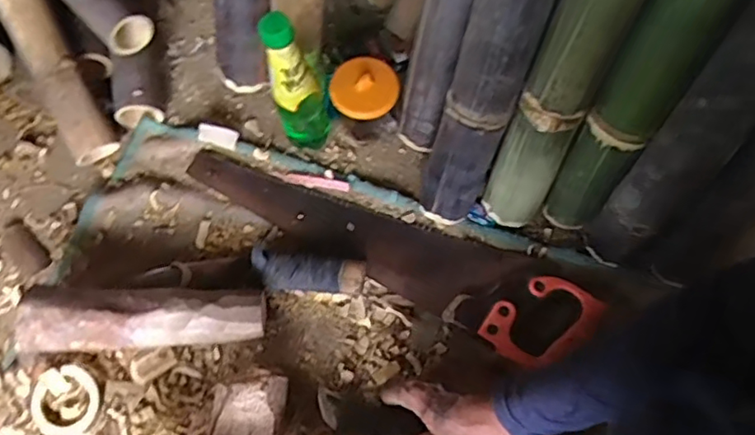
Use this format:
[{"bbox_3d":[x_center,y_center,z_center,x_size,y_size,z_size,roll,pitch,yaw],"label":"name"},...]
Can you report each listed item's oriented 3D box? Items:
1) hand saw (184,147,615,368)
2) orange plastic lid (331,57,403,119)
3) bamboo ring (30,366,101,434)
[{"bbox_3d":[-0.001,0.010,0.712,0.481,0.035,0.119,29,69,12],"label":"hand saw"},{"bbox_3d":[-0.014,-0.149,0.694,0.076,0.022,0.068,16,91,-7],"label":"orange plastic lid"},{"bbox_3d":[-0.337,0.199,0.646,0.072,0.009,0.071,-18,77,-6],"label":"bamboo ring"}]

